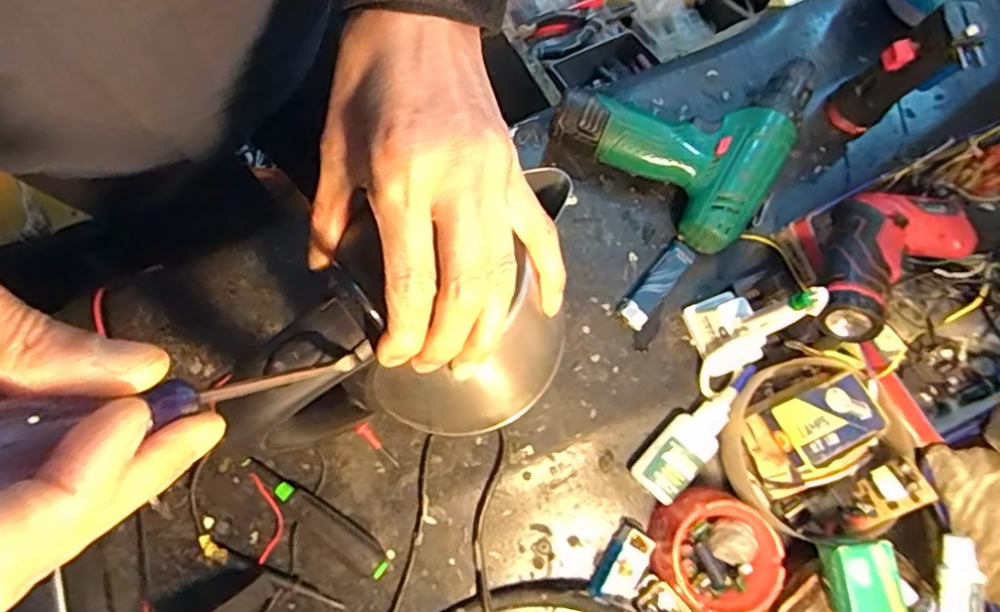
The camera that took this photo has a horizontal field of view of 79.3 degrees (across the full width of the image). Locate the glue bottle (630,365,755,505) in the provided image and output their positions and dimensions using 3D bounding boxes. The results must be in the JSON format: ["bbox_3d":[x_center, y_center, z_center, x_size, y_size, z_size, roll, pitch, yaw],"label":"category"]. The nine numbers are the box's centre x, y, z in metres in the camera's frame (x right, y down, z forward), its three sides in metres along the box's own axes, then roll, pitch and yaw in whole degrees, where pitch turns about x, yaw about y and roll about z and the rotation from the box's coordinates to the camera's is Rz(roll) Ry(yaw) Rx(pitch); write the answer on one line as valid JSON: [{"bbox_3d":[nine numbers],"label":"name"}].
[{"bbox_3d":[0.154,0.094,0.464,0.037,0.019,0.122,42,80,7],"label":"glue bottle"}]

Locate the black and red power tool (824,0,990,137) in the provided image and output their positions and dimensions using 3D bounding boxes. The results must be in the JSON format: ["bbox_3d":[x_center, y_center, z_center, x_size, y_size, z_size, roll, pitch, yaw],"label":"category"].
[{"bbox_3d":[0.311,-0.179,0.471,0.047,0.134,0.038,41,80,7],"label":"black and red power tool"}]

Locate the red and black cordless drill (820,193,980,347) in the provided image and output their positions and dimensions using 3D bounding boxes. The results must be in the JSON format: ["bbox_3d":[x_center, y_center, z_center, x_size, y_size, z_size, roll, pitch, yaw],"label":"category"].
[{"bbox_3d":[0.275,-0.033,0.441,0.161,0.051,0.087,-35,80,-29],"label":"red and black cordless drill"}]

